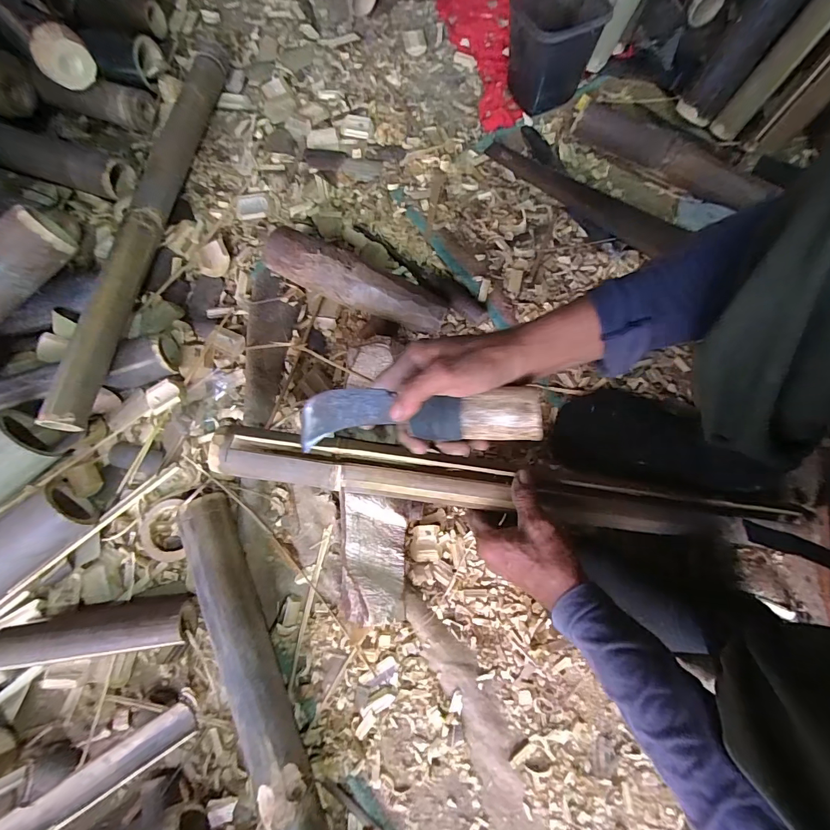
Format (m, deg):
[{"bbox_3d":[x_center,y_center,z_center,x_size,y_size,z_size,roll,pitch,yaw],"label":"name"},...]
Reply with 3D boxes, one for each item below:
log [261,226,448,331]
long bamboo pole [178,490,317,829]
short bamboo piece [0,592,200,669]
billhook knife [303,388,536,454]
[{"bbox_3d":[-0.076,-0.178,0.552,0.250,0.069,0.070,21,77,6],"label":"log"},{"bbox_3d":[-0.121,0.389,0.412,0.051,0.063,0.649,-23,76,-5],"label":"long bamboo pole"},{"bbox_3d":[-0.352,0.238,0.457,0.200,0.048,0.048,-7,75,-1],"label":"short bamboo piece"},{"bbox_3d":[-0.008,0.001,0.371,0.234,0.030,0.047,0,74,24],"label":"billhook knife"}]

